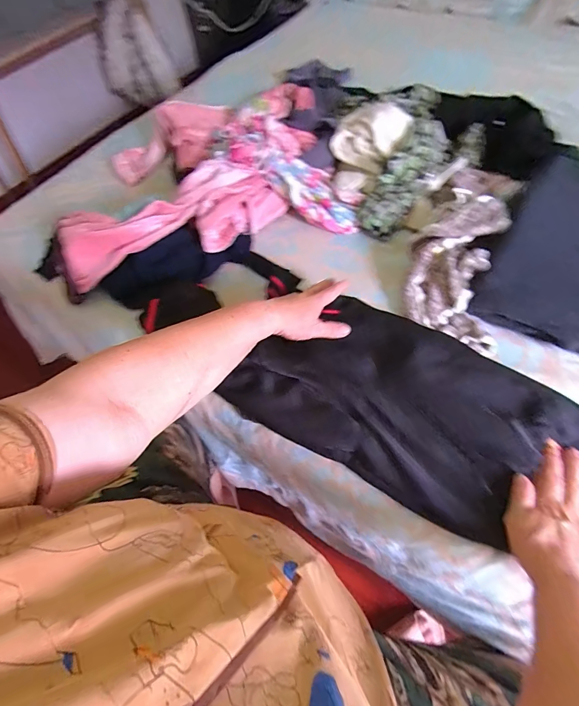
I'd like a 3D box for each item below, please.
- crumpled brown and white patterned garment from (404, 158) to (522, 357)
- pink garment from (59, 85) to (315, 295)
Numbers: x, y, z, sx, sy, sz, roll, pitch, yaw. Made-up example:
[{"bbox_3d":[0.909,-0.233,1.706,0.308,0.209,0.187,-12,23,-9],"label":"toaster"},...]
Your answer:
[{"bbox_3d":[0.287,-0.194,0.614,0.160,0.060,0.379,14,62,12],"label":"crumpled brown and white patterned garment"},{"bbox_3d":[-0.197,-0.383,0.763,0.565,0.103,0.465,-15,60,-4],"label":"pink garment"}]

